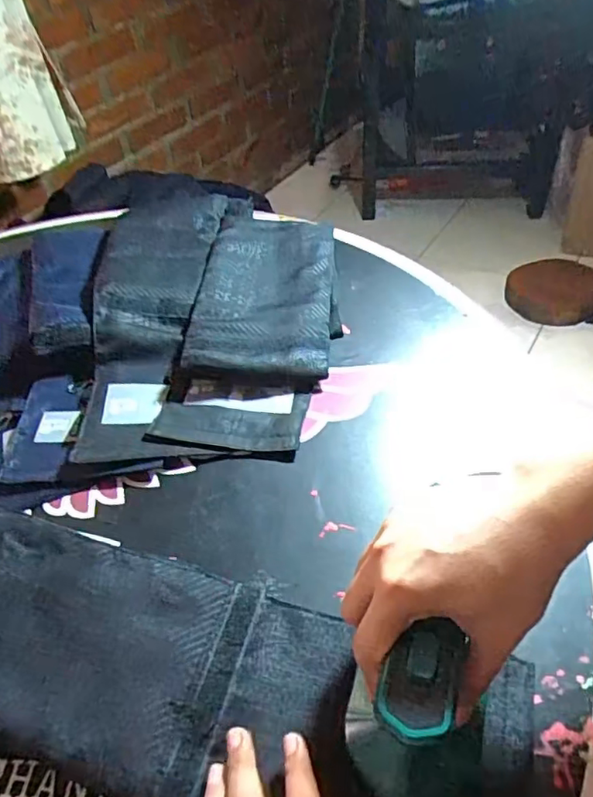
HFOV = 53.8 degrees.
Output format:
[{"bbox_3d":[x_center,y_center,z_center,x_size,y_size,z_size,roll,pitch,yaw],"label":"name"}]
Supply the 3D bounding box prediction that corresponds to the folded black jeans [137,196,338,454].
[{"bbox_3d":[-0.036,-0.103,0.645,0.156,0.039,0.391,2,46,8],"label":"folded black jeans"}]

